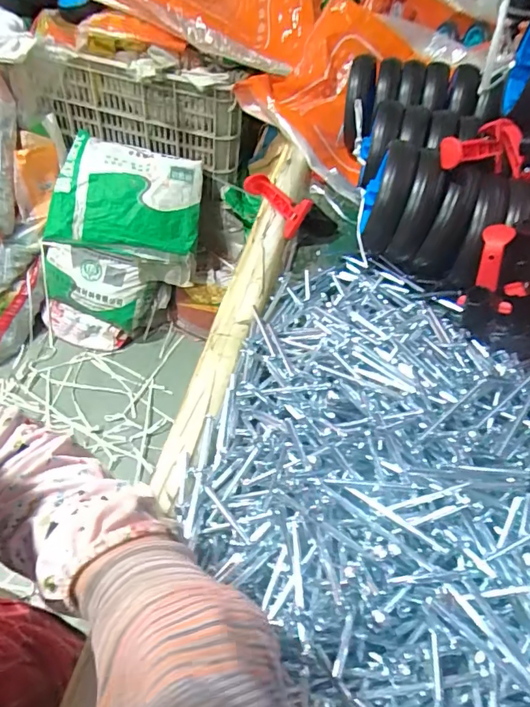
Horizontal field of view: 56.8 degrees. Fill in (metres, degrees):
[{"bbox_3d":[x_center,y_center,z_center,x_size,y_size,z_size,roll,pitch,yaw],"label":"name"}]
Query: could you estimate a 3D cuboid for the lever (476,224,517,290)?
[{"bbox_3d":[0.245,-0.104,0.529,0.029,0.025,0.072,13,83,7],"label":"lever"}]

